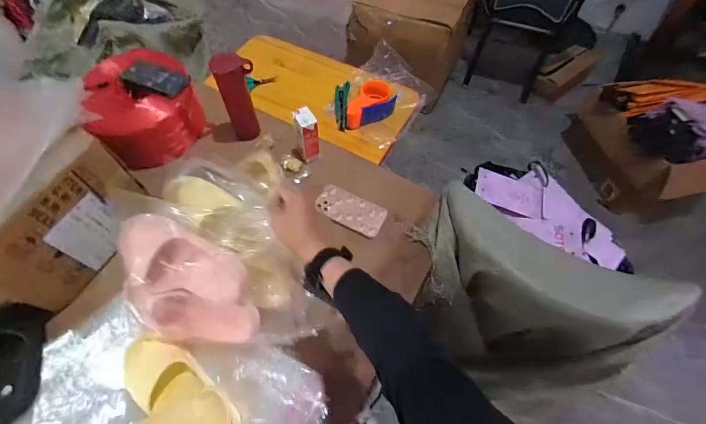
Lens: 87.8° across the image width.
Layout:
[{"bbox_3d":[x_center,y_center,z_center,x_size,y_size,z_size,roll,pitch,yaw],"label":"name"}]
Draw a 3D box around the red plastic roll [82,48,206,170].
[{"bbox_3d":[-0.516,-0.261,0.920,0.247,0.144,0.283,-36,67,-19],"label":"red plastic roll"}]

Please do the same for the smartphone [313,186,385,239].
[{"bbox_3d":[-0.005,-0.006,0.843,0.164,0.015,0.081,26,63,14],"label":"smartphone"}]

